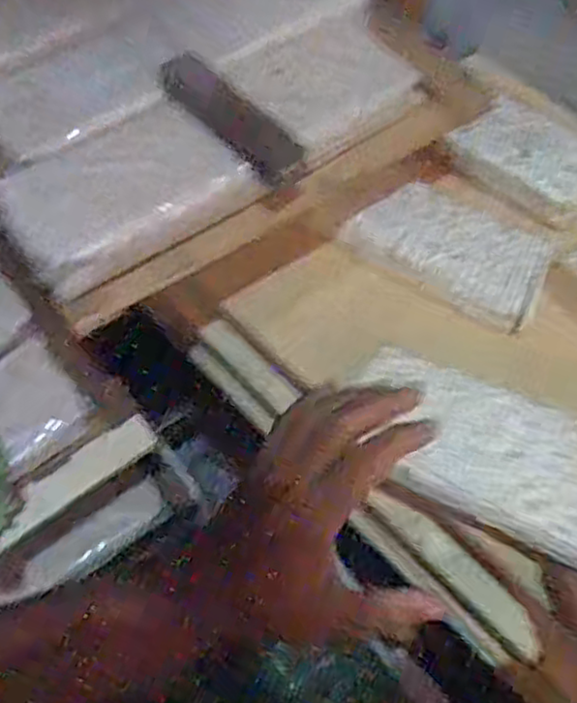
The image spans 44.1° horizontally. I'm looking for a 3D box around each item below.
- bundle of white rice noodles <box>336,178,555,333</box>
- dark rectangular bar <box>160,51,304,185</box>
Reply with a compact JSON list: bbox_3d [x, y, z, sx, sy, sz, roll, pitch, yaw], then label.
[{"bbox_3d":[0.135,-0.086,0.596,0.162,0.022,0.086,30,62,19],"label":"bundle of white rice noodles"},{"bbox_3d":[-0.042,-0.160,0.487,0.112,0.025,0.027,40,64,1],"label":"dark rectangular bar"}]

